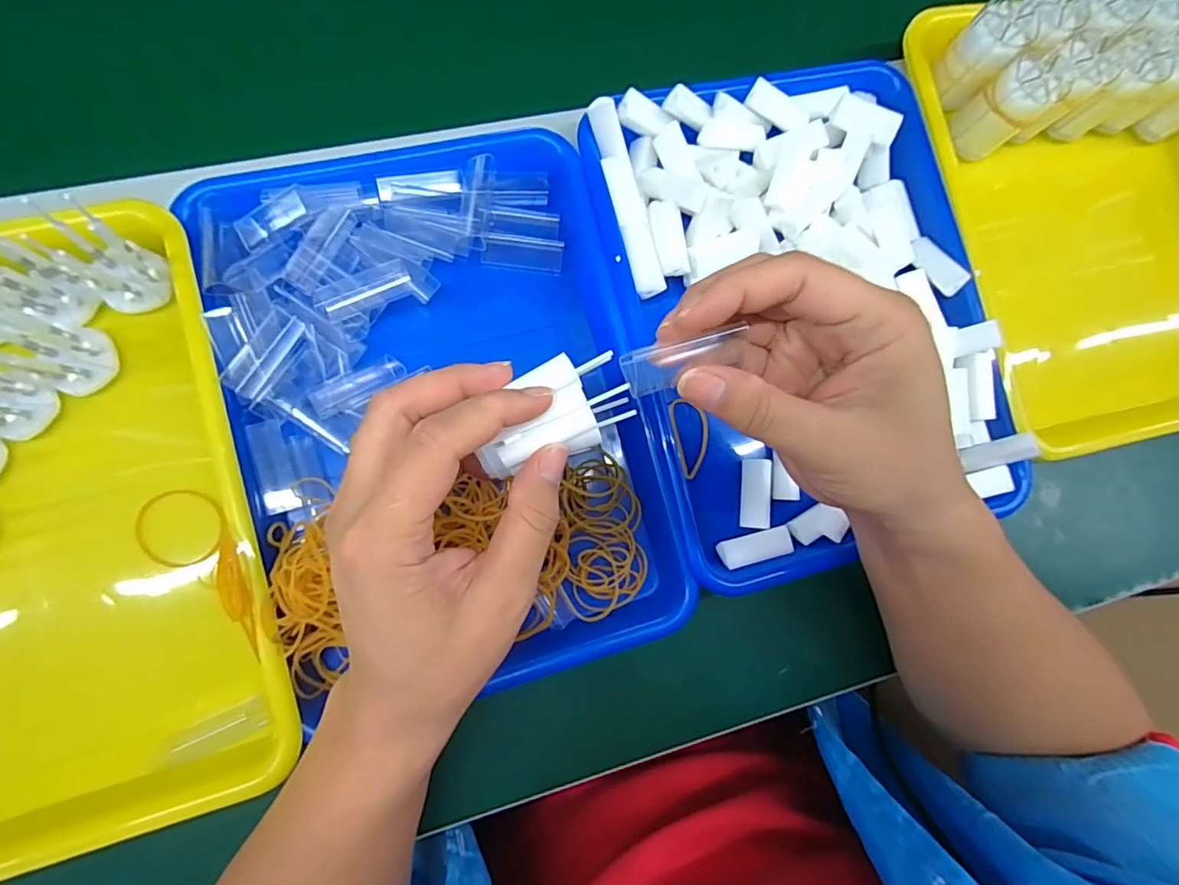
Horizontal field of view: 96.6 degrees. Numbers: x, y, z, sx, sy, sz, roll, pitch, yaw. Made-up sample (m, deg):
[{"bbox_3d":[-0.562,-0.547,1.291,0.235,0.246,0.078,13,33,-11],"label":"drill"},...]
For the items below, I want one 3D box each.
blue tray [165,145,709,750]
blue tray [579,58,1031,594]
[{"bbox_3d":[-0.084,-0.018,0.327,0.233,0.040,0.327,-15,86,-8],"label":"blue tray"},{"bbox_3d":[0.145,-0.089,0.355,0.248,0.037,0.329,-15,86,-8],"label":"blue tray"}]

